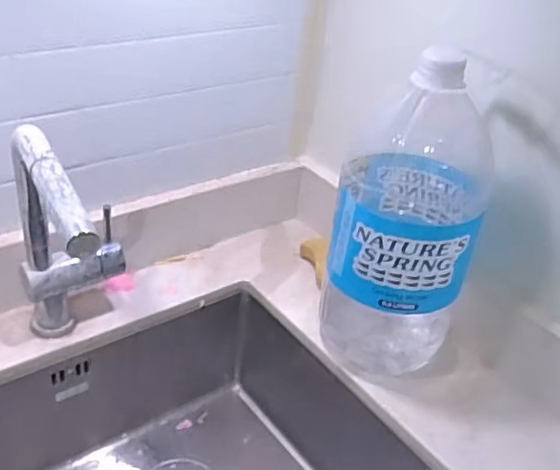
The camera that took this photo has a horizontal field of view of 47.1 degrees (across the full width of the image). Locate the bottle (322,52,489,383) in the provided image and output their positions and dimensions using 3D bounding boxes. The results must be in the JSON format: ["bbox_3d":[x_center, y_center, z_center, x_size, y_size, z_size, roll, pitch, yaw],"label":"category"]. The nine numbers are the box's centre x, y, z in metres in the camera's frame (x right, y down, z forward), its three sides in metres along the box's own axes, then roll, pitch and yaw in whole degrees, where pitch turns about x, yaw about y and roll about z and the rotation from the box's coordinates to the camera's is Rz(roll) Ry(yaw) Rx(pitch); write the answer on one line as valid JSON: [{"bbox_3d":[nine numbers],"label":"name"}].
[{"bbox_3d":[0.159,-0.021,0.774,0.178,0.367,0.181,18,35,15],"label":"bottle"}]

